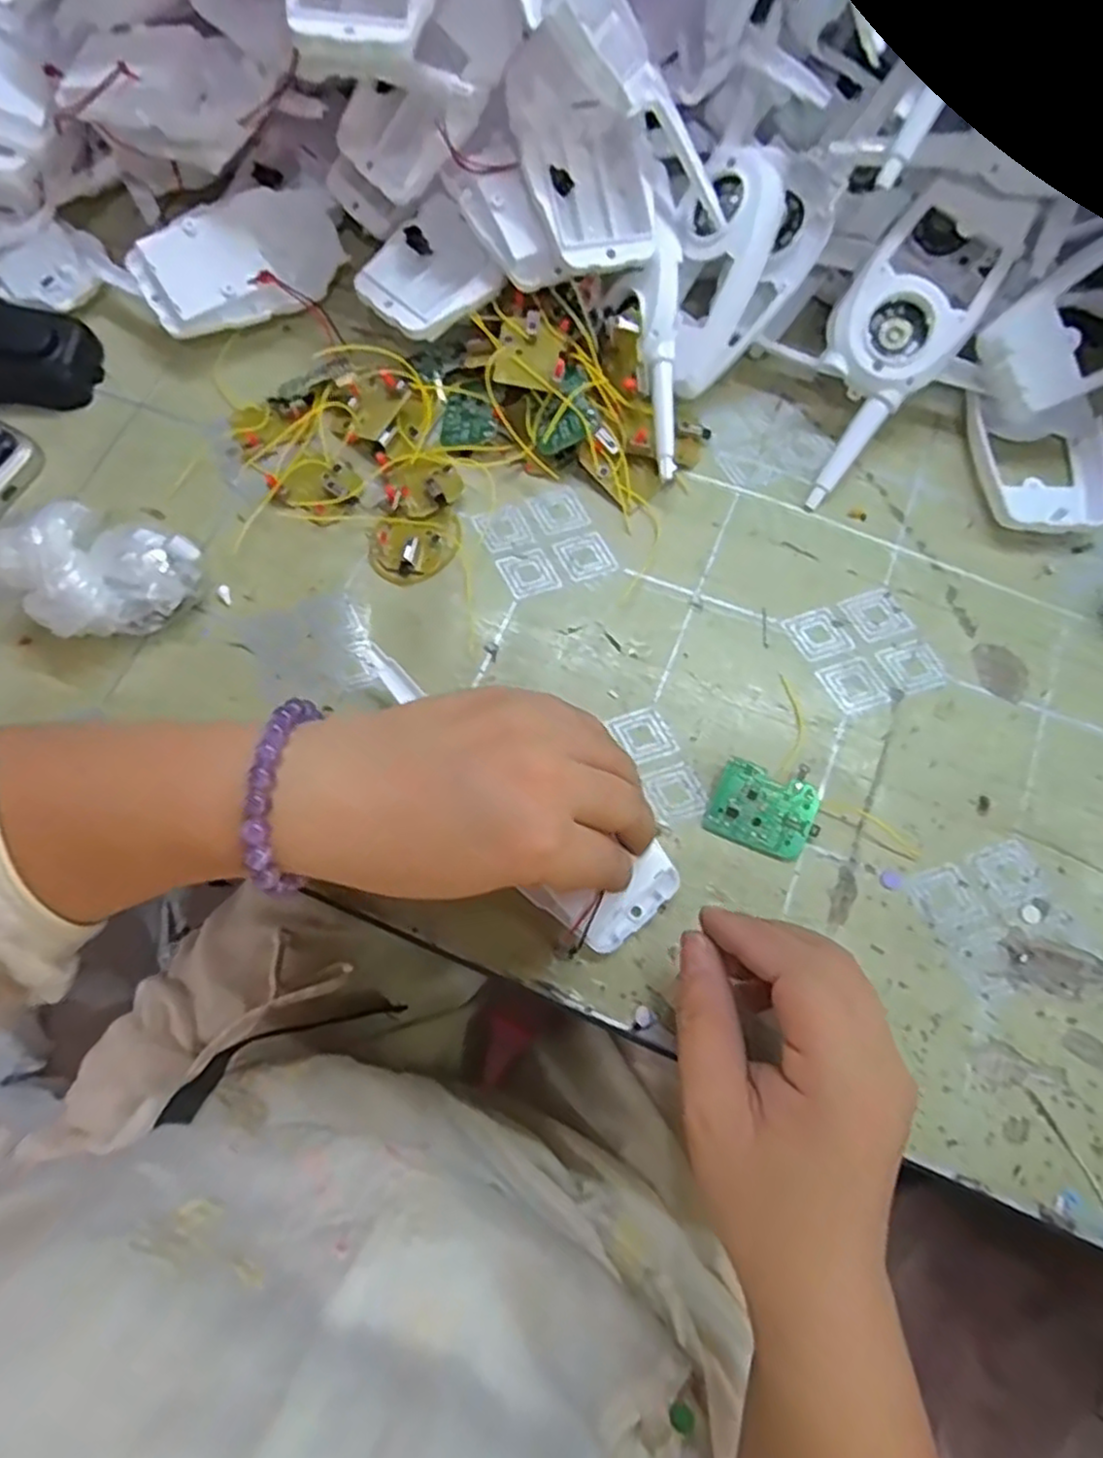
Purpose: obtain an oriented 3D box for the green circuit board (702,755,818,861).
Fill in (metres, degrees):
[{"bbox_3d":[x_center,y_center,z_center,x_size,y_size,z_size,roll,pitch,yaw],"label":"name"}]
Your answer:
[{"bbox_3d":[0.093,0.033,0.308,0.044,0.005,0.038,21,94,10],"label":"green circuit board"}]

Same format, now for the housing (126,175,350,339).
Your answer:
[{"bbox_3d":[-0.169,-0.260,0.391,0.111,0.018,0.060,-29,107,-18],"label":"housing"}]

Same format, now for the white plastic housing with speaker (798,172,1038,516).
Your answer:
[{"bbox_3d":[0.164,-0.186,0.344,0.059,0.017,0.152,31,102,12],"label":"white plastic housing with speaker"}]

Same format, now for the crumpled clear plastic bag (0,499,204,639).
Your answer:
[{"bbox_3d":[-0.214,-0.075,0.338,0.079,0.053,0.055,-34,74,-9],"label":"crumpled clear plastic bag"}]

